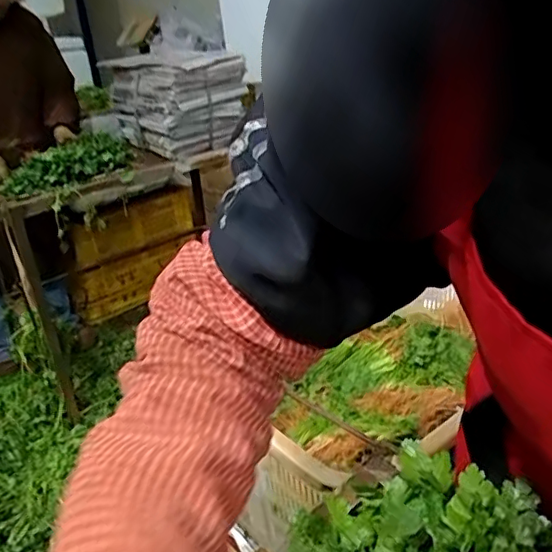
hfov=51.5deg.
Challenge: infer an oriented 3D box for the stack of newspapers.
[{"bbox_3d":[-0.266,-0.477,1.602,0.226,0.270,0.299,17,34,38],"label":"stack of newspapers"}]

